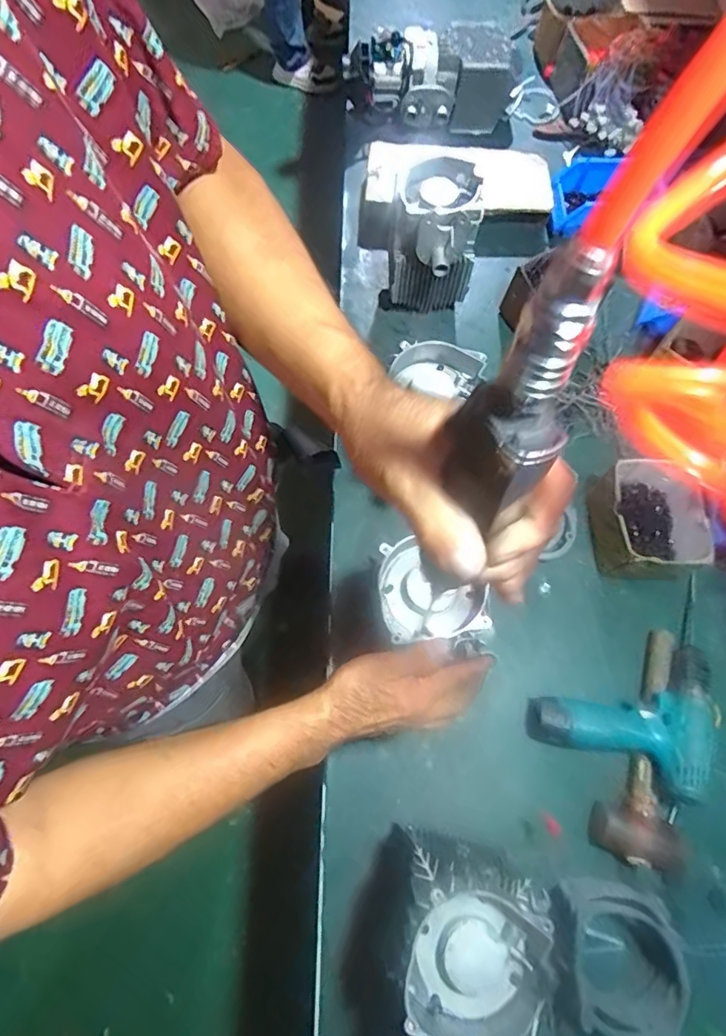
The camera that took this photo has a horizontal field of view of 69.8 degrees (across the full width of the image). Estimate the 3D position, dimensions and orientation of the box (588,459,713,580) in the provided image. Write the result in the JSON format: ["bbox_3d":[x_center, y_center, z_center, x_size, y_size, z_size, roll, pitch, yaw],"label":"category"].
[{"bbox_3d":[0.398,0.006,0.722,0.136,0.089,0.153,5,72,0],"label":"box"}]

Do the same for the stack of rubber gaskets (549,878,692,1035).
[{"bbox_3d":[0.272,0.476,0.564,0.127,0.061,0.130,6,72,1],"label":"stack of rubber gaskets"}]

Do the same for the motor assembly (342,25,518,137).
[{"bbox_3d":[0.124,-0.800,0.953,0.311,0.113,0.136,10,72,2],"label":"motor assembly"}]

